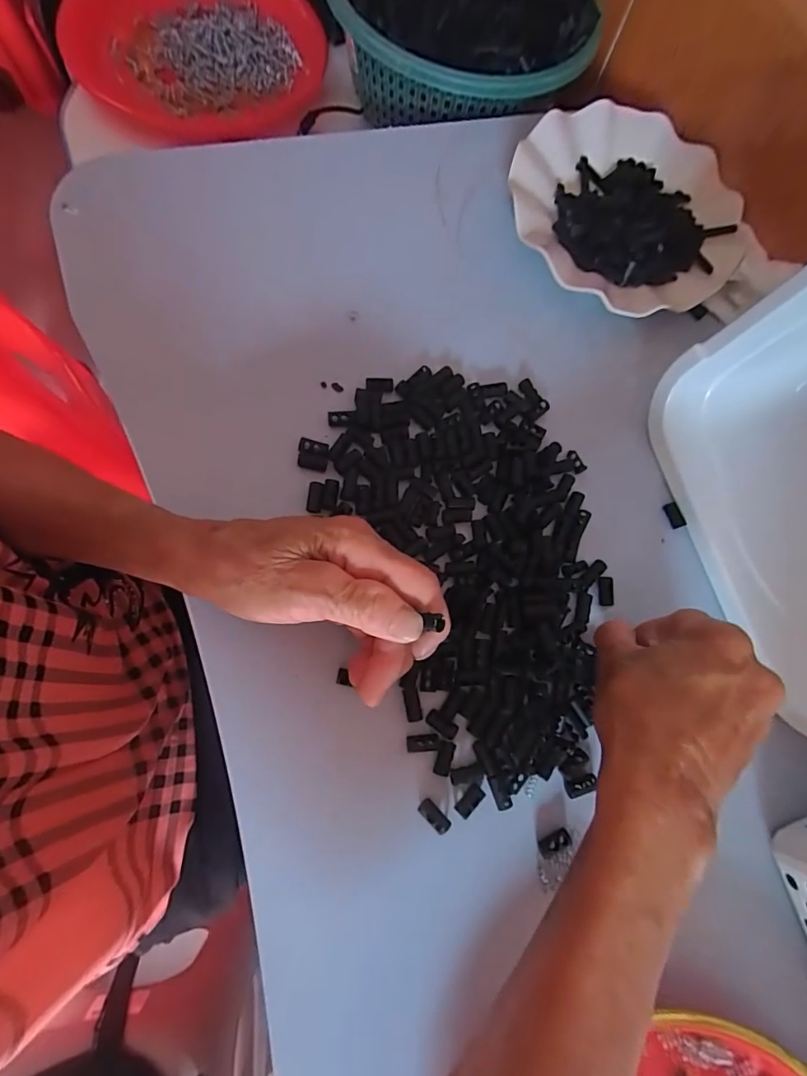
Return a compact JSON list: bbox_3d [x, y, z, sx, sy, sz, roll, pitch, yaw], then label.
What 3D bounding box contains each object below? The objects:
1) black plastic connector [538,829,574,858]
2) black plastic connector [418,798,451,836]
[{"bbox_3d":[0.084,0.169,0.268,0.020,0.004,0.009,-20,78,-12],"label":"black plastic connector"},{"bbox_3d":[0.017,0.151,0.263,0.009,0.004,0.018,-42,84,-15],"label":"black plastic connector"}]

